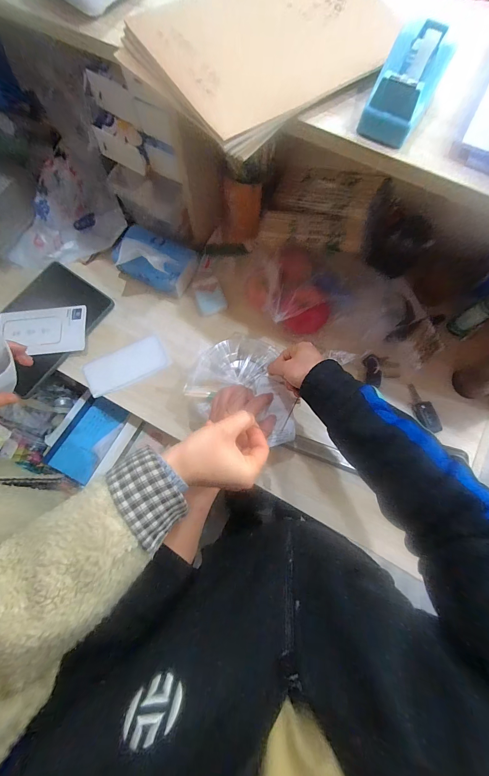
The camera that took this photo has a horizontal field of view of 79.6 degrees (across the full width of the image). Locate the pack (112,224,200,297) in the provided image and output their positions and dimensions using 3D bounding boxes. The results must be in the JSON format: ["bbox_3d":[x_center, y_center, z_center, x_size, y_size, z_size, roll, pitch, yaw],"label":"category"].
[{"bbox_3d":[-0.181,-0.265,0.605,0.158,0.082,0.101,18,74,4],"label":"pack"}]

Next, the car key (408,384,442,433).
[{"bbox_3d":[0.333,0.038,0.550,0.028,0.022,0.096,-17,75,-6],"label":"car key"}]

